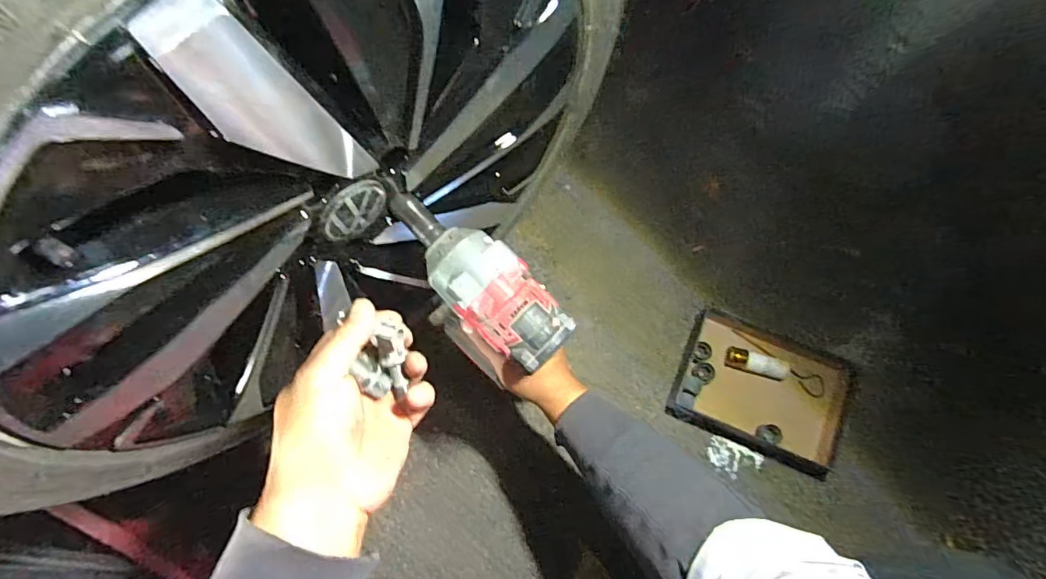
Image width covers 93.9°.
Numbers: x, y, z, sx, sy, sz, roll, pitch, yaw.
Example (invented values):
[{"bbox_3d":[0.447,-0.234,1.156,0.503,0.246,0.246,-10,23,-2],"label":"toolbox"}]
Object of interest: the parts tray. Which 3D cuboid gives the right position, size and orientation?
[{"bbox_3d":[0.339,0.143,0.706,0.223,0.051,0.166,24,77,5],"label":"parts tray"}]

